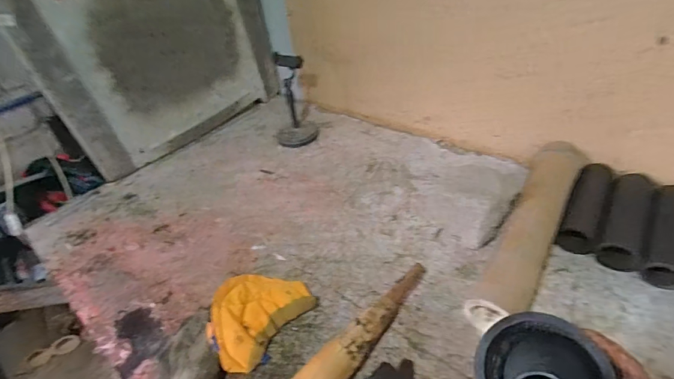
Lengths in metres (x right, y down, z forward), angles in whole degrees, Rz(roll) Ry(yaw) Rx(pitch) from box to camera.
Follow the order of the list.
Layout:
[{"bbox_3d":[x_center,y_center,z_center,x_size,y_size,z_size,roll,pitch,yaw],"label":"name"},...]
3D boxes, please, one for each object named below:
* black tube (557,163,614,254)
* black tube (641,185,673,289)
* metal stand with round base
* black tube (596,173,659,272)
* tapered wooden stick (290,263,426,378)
[{"bbox_3d":[0.410,0.033,0.616,0.054,0.061,0.181,20,46,30],"label":"black tube"},{"bbox_3d":[0.493,0.068,0.556,0.051,0.057,0.180,21,47,31],"label":"black tube"},{"bbox_3d":[-0.109,-0.215,0.908,0.107,0.199,0.121,-10,39,-4],"label":"metal stand with round base"},{"bbox_3d":[0.451,0.052,0.585,0.054,0.059,0.200,21,47,31],"label":"black tube"},{"bbox_3d":[0.038,0.192,0.490,0.044,0.052,0.281,29,51,36],"label":"tapered wooden stick"}]

